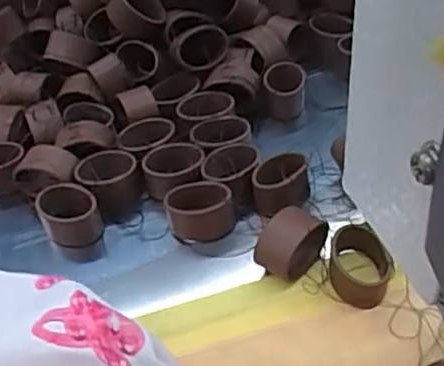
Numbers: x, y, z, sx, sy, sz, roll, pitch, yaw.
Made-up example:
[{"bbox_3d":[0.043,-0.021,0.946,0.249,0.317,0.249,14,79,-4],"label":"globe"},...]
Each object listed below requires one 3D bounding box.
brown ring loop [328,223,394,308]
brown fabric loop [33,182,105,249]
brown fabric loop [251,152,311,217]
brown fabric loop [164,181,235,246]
[{"bbox_3d":[0.060,0.036,0.283,0.026,0.019,0.029,8,46,16],"label":"brown ring loop"},{"bbox_3d":[-0.075,0.015,0.322,0.027,0.020,0.030,-25,46,-17],"label":"brown fabric loop"},{"bbox_3d":[0.029,0.000,0.325,0.027,0.022,0.022,-4,43,5],"label":"brown fabric loop"},{"bbox_3d":[-0.010,0.014,0.316,0.031,0.021,0.024,-8,43,0],"label":"brown fabric loop"}]

